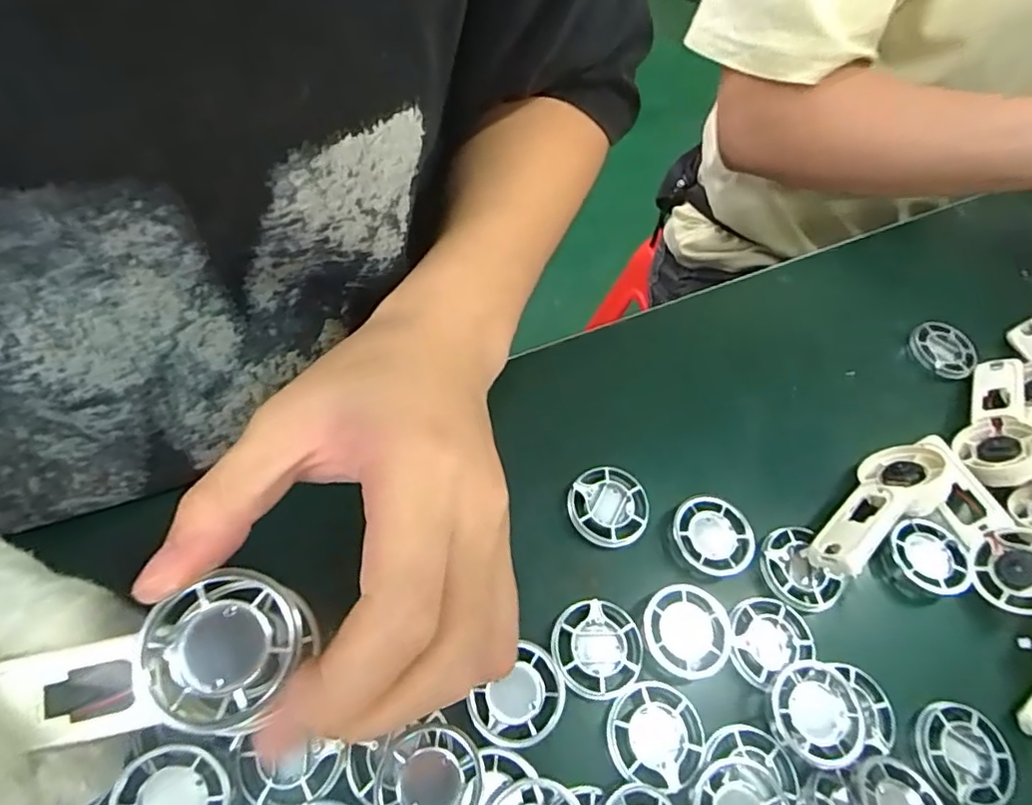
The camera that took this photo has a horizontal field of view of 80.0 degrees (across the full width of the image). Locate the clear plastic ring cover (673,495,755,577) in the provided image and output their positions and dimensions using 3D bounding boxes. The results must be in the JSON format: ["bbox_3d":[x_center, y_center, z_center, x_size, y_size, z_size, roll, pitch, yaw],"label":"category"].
[{"bbox_3d":[0.095,0.065,0.297,0.039,0.010,0.037,30,60,9],"label":"clear plastic ring cover"}]

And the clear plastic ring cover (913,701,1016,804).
[{"bbox_3d":[0.190,0.151,0.265,0.041,0.009,0.040,6,59,-6],"label":"clear plastic ring cover"}]

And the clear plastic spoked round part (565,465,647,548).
[{"bbox_3d":[0.044,0.053,0.301,0.039,0.014,0.038,-26,67,-22],"label":"clear plastic spoked round part"}]

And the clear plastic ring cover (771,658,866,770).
[{"bbox_3d":[0.126,0.129,0.257,0.039,0.007,0.037,-34,70,-25],"label":"clear plastic ring cover"}]

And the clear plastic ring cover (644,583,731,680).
[{"bbox_3d":[0.076,0.100,0.270,0.039,0.006,0.037,-11,62,-15],"label":"clear plastic ring cover"}]

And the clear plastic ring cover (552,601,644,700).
[{"bbox_3d":[0.035,0.104,0.262,0.038,0.006,0.038,19,59,2],"label":"clear plastic ring cover"}]

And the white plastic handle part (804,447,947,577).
[{"bbox_3d":[0.179,0.051,0.308,0.095,0.026,0.036,-28,68,-23],"label":"white plastic handle part"}]

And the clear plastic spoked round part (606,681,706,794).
[{"bbox_3d":[0.057,0.134,0.248,0.038,0.004,0.038,4,59,-7],"label":"clear plastic spoked round part"}]

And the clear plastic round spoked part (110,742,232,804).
[{"bbox_3d":[-0.116,0.136,0.209,0.034,0.009,0.038,-28,87,-8],"label":"clear plastic round spoked part"}]

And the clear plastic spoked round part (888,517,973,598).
[{"bbox_3d":[0.208,0.077,0.308,0.034,0.009,0.039,-28,68,-23],"label":"clear plastic spoked round part"}]

